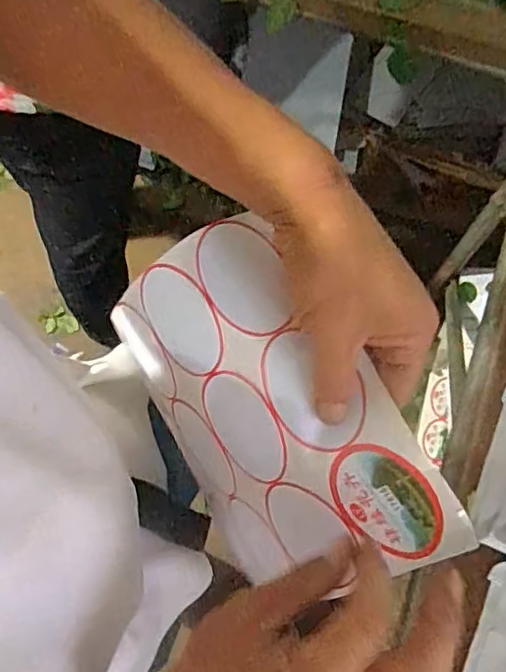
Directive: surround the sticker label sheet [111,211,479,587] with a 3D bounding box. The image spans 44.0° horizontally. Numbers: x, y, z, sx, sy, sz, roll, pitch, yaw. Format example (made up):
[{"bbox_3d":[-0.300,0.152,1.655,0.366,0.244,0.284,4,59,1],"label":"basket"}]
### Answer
[{"bbox_3d":[0.004,0.053,0.373,0.141,0.027,0.224,-41,81,32],"label":"sticker label sheet"}]

